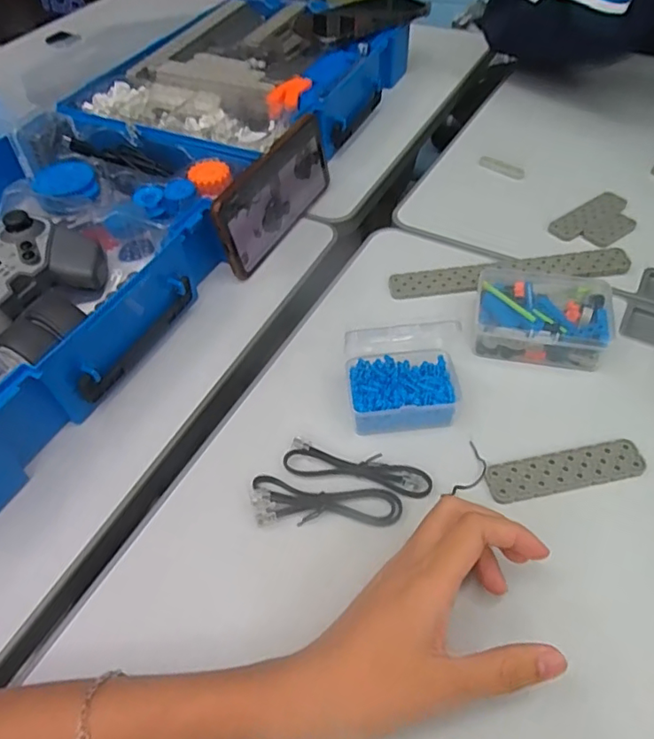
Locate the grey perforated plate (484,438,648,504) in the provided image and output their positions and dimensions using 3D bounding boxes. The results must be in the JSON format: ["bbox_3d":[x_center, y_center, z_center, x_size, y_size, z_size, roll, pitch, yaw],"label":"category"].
[{"bbox_3d":[0.153,0.064,0.353,0.100,0.004,0.027,-10,52,-6],"label":"grey perforated plate"}]

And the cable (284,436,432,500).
[{"bbox_3d":[0.019,0.065,0.358,0.095,0.005,0.024,12,53,12],"label":"cable"}]

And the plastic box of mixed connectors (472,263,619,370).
[{"bbox_3d":[0.162,-0.042,0.417,0.093,0.031,0.072,8,52,9],"label":"plastic box of mixed connectors"}]

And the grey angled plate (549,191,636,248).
[{"bbox_3d":[0.249,-0.136,0.502,0.087,0.004,0.052,-32,57,-21],"label":"grey angled plate"}]

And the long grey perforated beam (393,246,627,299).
[{"bbox_3d":[0.153,-0.083,0.462,0.197,0.010,0.027,-5,52,-2],"label":"long grey perforated beam"}]

